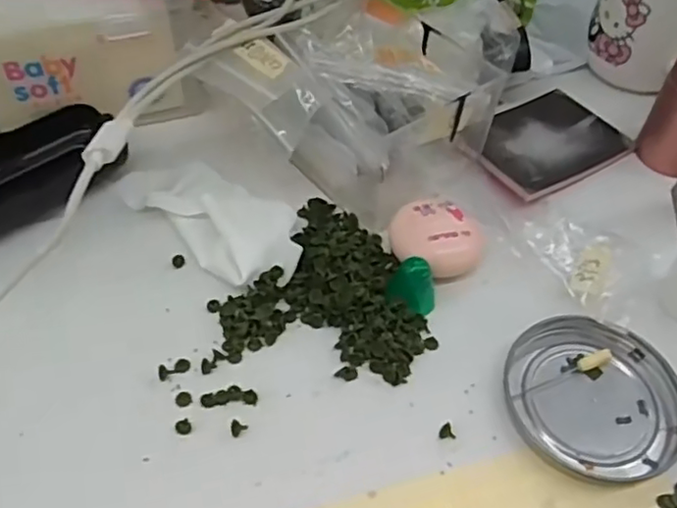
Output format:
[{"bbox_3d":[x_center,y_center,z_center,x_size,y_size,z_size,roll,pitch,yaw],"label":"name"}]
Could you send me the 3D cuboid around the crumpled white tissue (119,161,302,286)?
[{"bbox_3d":[-0.069,-0.024,0.350,0.118,0.016,0.055,33,57,22],"label":"crumpled white tissue"}]

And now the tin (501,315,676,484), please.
[{"bbox_3d":[0.116,0.063,0.289,0.079,0.013,0.072,1,51,-2],"label":"tin"}]

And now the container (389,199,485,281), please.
[{"bbox_3d":[0.051,-0.008,0.334,0.040,0.019,0.046,-33,59,-26],"label":"container"}]

